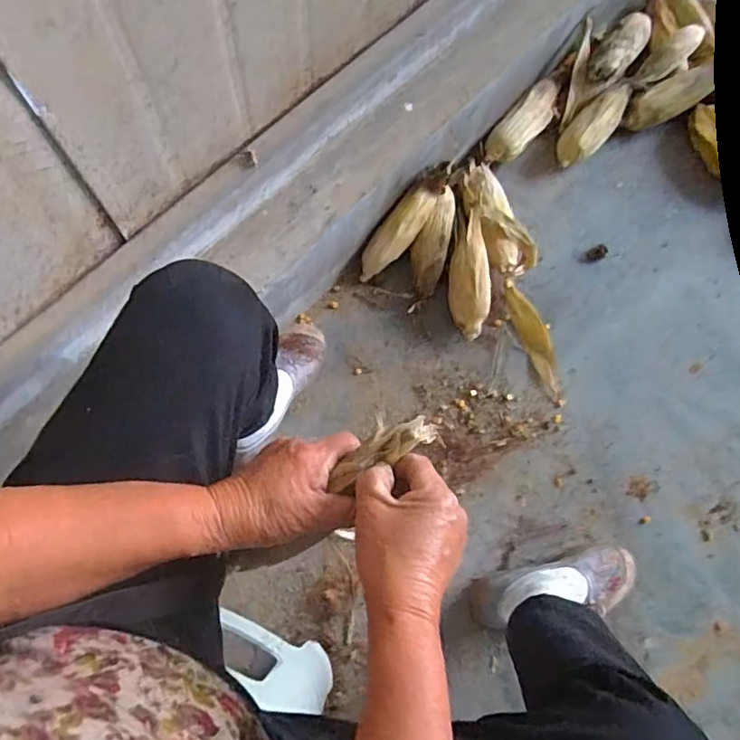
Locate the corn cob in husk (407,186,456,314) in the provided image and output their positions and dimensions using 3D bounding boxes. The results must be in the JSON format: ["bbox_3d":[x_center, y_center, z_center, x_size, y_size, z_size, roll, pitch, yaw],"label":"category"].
[{"bbox_3d":[0.091,-0.184,0.850,0.053,0.056,0.189,16,75,1],"label":"corn cob in husk"}]

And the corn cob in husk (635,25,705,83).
[{"bbox_3d":[0.469,-0.490,0.886,0.118,0.035,0.042,-37,82,13],"label":"corn cob in husk"}]

